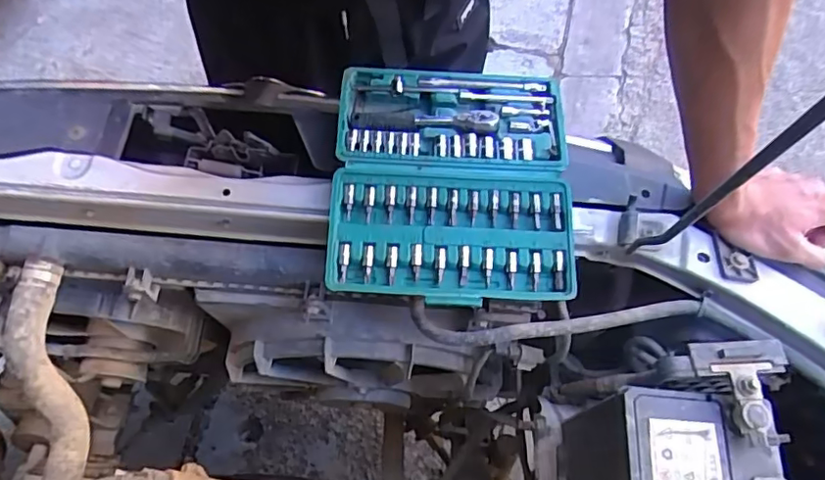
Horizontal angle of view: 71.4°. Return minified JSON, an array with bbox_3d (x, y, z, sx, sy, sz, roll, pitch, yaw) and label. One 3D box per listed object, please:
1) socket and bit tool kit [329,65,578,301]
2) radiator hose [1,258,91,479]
[{"bbox_3d":[0.038,-0.063,0.574,0.228,0.034,0.246,3,64,-2],"label":"socket and bit tool kit"},{"bbox_3d":[-0.355,0.148,0.557,0.041,0.069,0.254,-5,98,-6],"label":"radiator hose"}]

